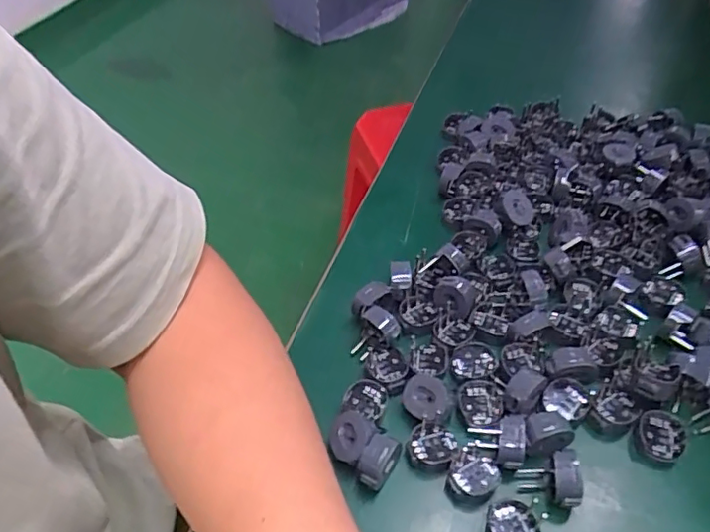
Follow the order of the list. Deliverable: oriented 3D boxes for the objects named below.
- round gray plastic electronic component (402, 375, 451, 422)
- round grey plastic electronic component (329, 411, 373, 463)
[{"bbox_3d":[0.042,0.077,0.345,0.024,0.012,0.030,-21,50,-17],"label":"round gray plastic electronic component"},{"bbox_3d":[-0.002,0.097,0.329,0.023,0.011,0.024,14,72,13],"label":"round grey plastic electronic component"}]

